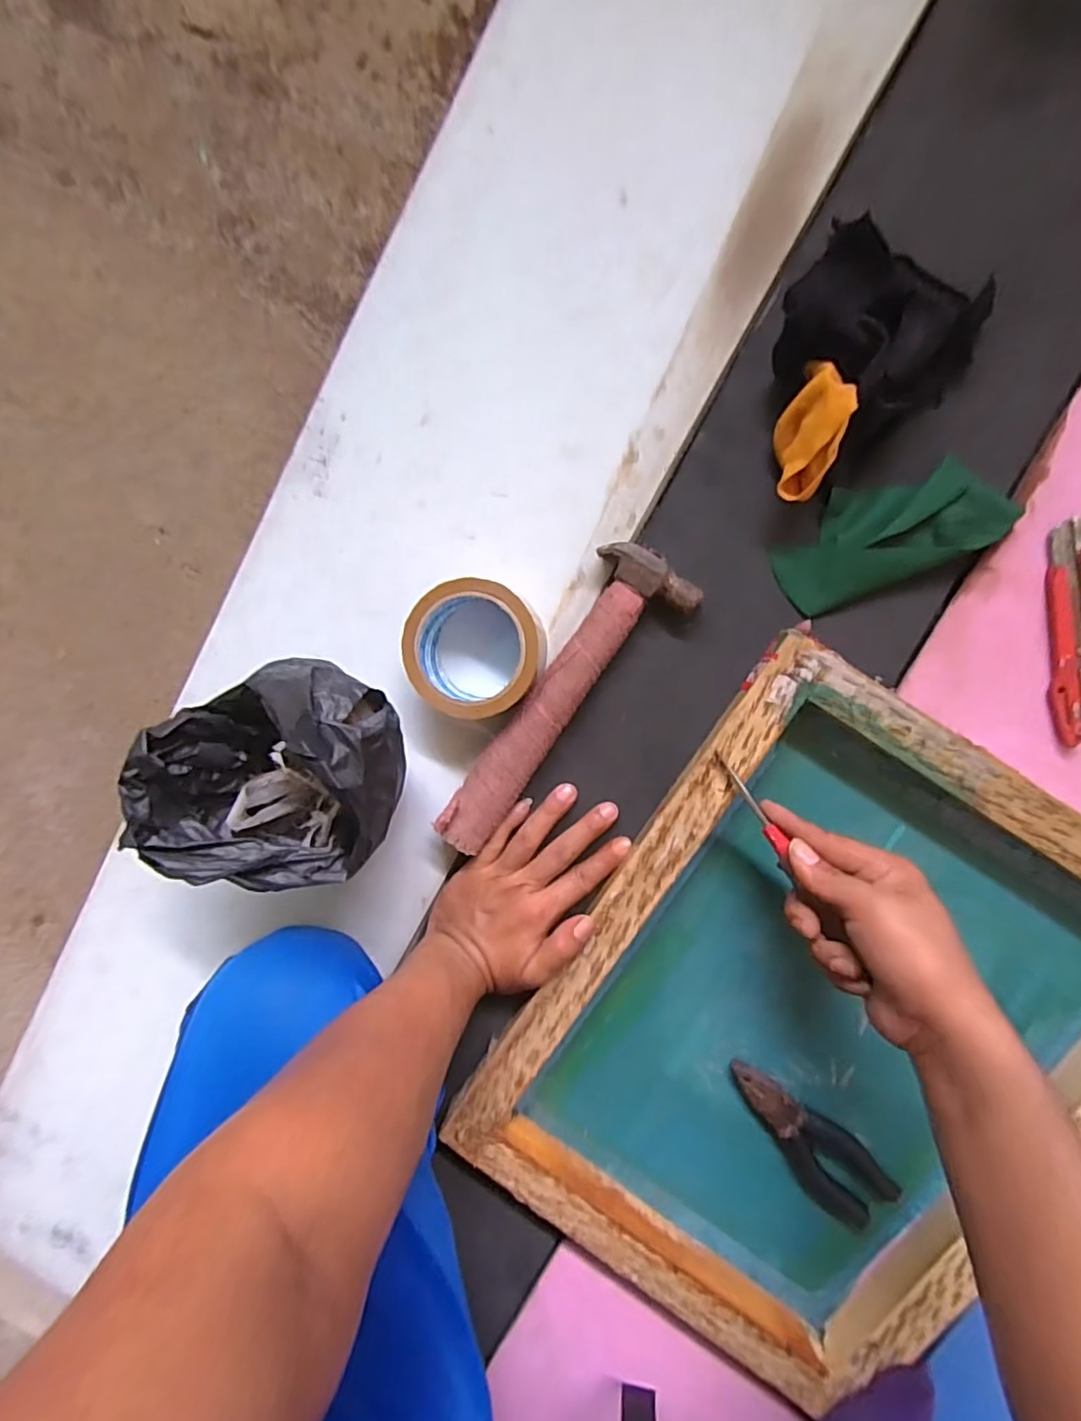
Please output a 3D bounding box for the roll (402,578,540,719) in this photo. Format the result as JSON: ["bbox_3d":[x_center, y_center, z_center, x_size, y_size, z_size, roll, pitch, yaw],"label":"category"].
[{"bbox_3d":[-0.050,-0.047,0.469,0.097,0.050,0.098,1,96,7],"label":"roll"}]

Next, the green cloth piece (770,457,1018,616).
[{"bbox_3d":[0.244,-0.126,0.435,0.149,0.017,0.072,-23,93,9],"label":"green cloth piece"}]

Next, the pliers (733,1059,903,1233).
[{"bbox_3d":[0.205,0.339,0.485,0.150,0.012,0.057,40,99,2],"label":"pliers"}]

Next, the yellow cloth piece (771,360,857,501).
[{"bbox_3d":[0.180,-0.187,0.417,0.047,0.016,0.081,40,122,34],"label":"yellow cloth piece"}]

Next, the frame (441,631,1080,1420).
[{"bbox_3d":[0.198,0.236,0.455,0.364,0.062,0.471,33,99,3],"label":"frame"}]

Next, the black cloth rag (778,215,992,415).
[{"bbox_3d":[0.226,-0.255,0.413,0.129,0.054,0.109,36,99,3],"label":"black cloth rag"}]

